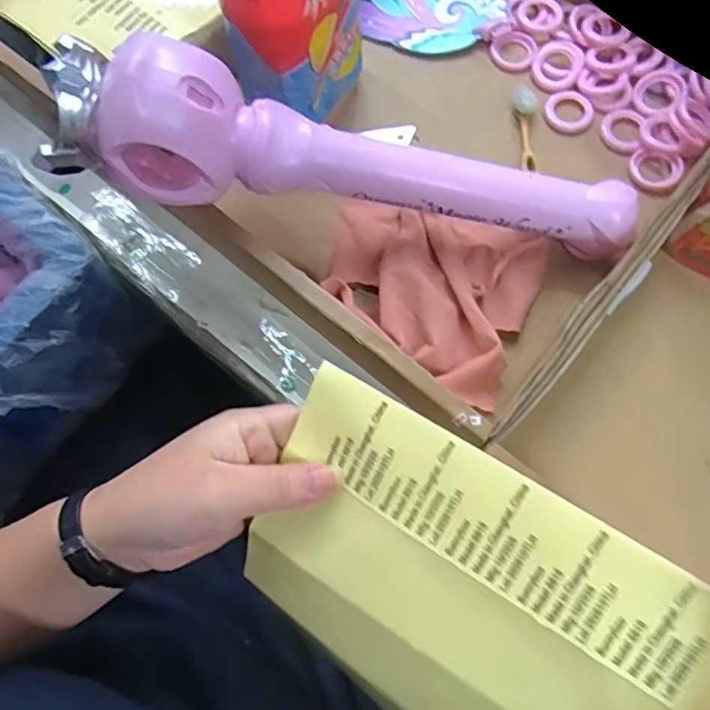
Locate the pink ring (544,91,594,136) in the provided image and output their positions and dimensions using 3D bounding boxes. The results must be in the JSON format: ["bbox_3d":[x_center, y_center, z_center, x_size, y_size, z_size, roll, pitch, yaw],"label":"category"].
[{"bbox_3d":[0.167,-0.190,0.455,0.037,0.004,0.038,-1,72,2],"label":"pink ring"}]

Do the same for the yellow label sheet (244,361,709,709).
[{"bbox_3d":[0.044,0.118,0.269,0.204,0.017,0.151,30,112,17],"label":"yellow label sheet"}]

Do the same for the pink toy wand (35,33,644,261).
[{"bbox_3d":[0.012,-0.116,0.351,0.351,0.070,0.062,7,71,-15],"label":"pink toy wand"}]

